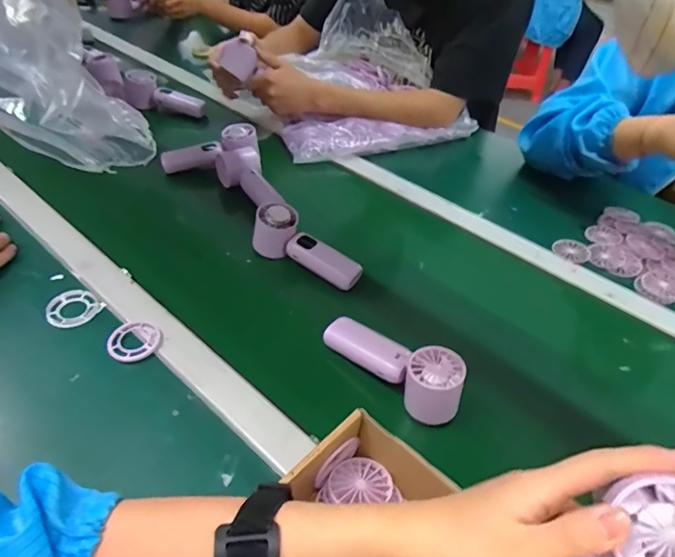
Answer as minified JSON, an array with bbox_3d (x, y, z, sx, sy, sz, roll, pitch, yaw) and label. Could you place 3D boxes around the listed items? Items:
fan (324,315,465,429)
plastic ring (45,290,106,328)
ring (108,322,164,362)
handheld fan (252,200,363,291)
[{"bbox_3d":[0.059,0.080,0.493,0.153,0.048,0.053,36,49,29],"label":"fan"},{"bbox_3d":[-0.301,0.035,0.545,0.054,0.013,0.057,4,42,-3],"label":"plastic ring"},{"bbox_3d":[-0.216,0.067,0.510,0.053,0.009,0.047,-18,47,-25],"label":"ring"},{"bbox_3d":[-0.040,-0.041,0.621,0.150,0.057,0.051,28,46,22],"label":"handheld fan"}]

